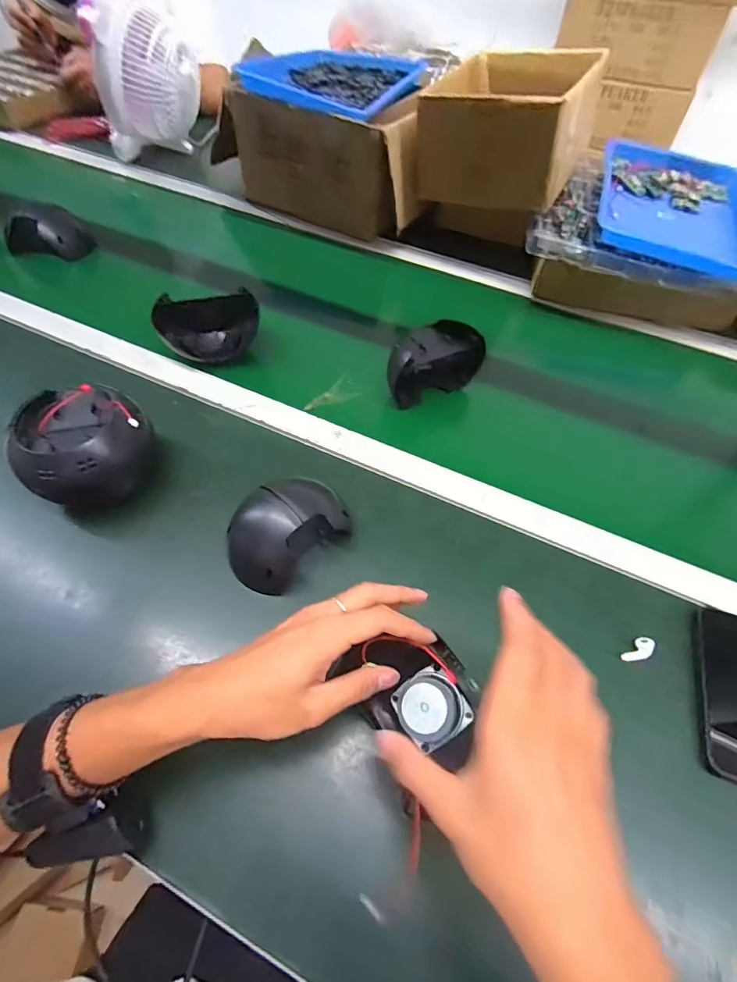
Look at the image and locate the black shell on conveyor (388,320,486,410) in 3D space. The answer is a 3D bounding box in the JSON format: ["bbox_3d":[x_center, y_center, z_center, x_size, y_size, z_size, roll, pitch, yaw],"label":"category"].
[{"bbox_3d":[0.076,-0.166,0.574,0.131,0.079,0.057,-18,59,-15],"label":"black shell on conveyor"}]

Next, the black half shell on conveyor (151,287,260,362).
[{"bbox_3d":[-0.212,-0.216,0.607,0.127,0.073,0.090,-24,61,-18],"label":"black half shell on conveyor"}]

